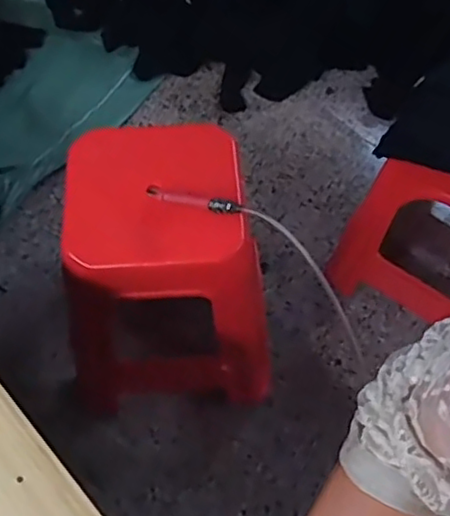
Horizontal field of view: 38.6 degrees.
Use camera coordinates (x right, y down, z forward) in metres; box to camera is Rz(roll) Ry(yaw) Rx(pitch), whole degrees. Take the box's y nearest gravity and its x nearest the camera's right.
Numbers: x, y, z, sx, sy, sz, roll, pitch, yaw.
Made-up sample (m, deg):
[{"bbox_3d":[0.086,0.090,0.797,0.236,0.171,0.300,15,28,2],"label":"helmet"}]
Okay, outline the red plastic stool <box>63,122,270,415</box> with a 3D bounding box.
[{"bbox_3d":[-0.109,0.038,1.288,0.363,0.507,0.367,-5,58,-3],"label":"red plastic stool"}]

